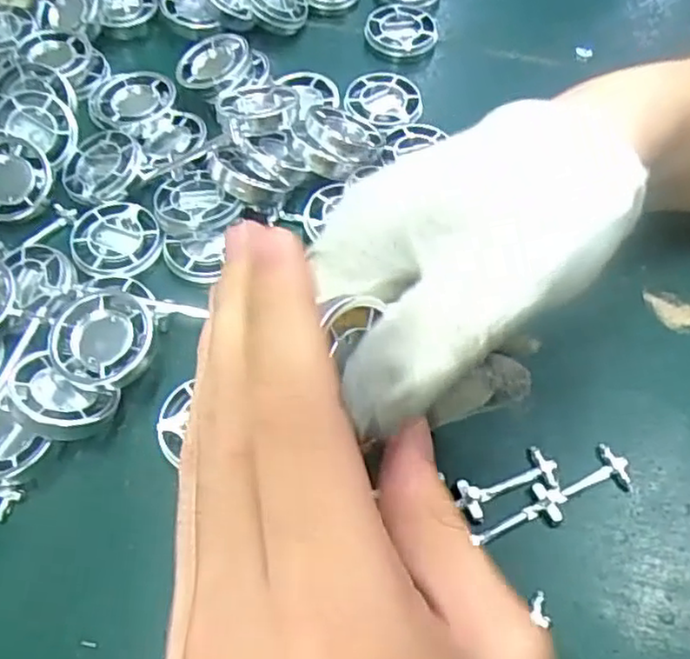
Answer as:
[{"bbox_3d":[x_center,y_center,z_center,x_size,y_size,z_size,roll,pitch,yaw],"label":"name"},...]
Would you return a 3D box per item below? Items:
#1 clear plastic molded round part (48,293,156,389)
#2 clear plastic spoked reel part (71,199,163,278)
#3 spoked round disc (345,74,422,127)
[{"bbox_3d":[-0.091,0.005,0.258,0.037,0.012,0.038,1,60,-2],"label":"clear plastic molded round part"},{"bbox_3d":[-0.100,-0.040,0.297,0.036,0.006,0.039,1,60,-2],"label":"clear plastic spoked reel part"},{"bbox_3d":[0.019,-0.115,0.346,0.038,0.006,0.039,1,60,-2],"label":"spoked round disc"}]

